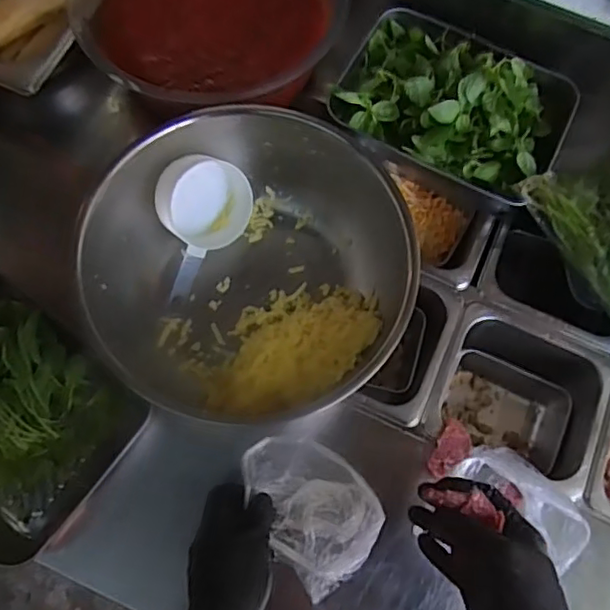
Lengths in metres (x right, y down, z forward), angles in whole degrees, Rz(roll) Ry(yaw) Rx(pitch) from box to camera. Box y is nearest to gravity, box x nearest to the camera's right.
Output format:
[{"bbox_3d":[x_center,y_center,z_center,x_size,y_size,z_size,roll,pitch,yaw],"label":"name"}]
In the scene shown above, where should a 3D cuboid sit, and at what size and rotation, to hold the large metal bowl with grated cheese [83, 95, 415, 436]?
[{"bbox_3d":[-0.055,-0.033,0.597,0.301,0.111,0.287,1,72,-2],"label":"large metal bowl with grated cheese"}]

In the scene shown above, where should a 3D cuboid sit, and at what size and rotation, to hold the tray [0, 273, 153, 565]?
[{"bbox_3d":[-0.302,0.103,0.585,0.253,0.049,0.201,41,75,10],"label":"tray"}]

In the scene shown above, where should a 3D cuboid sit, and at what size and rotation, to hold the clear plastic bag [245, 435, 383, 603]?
[{"bbox_3d":[0.004,0.187,0.573,0.102,0.031,0.143,-40,78,-13],"label":"clear plastic bag"}]

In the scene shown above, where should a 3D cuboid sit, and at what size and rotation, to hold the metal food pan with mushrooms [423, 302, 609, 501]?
[{"bbox_3d":[0.225,0.105,0.677,0.175,0.107,0.162,23,73,5],"label":"metal food pan with mushrooms"}]

